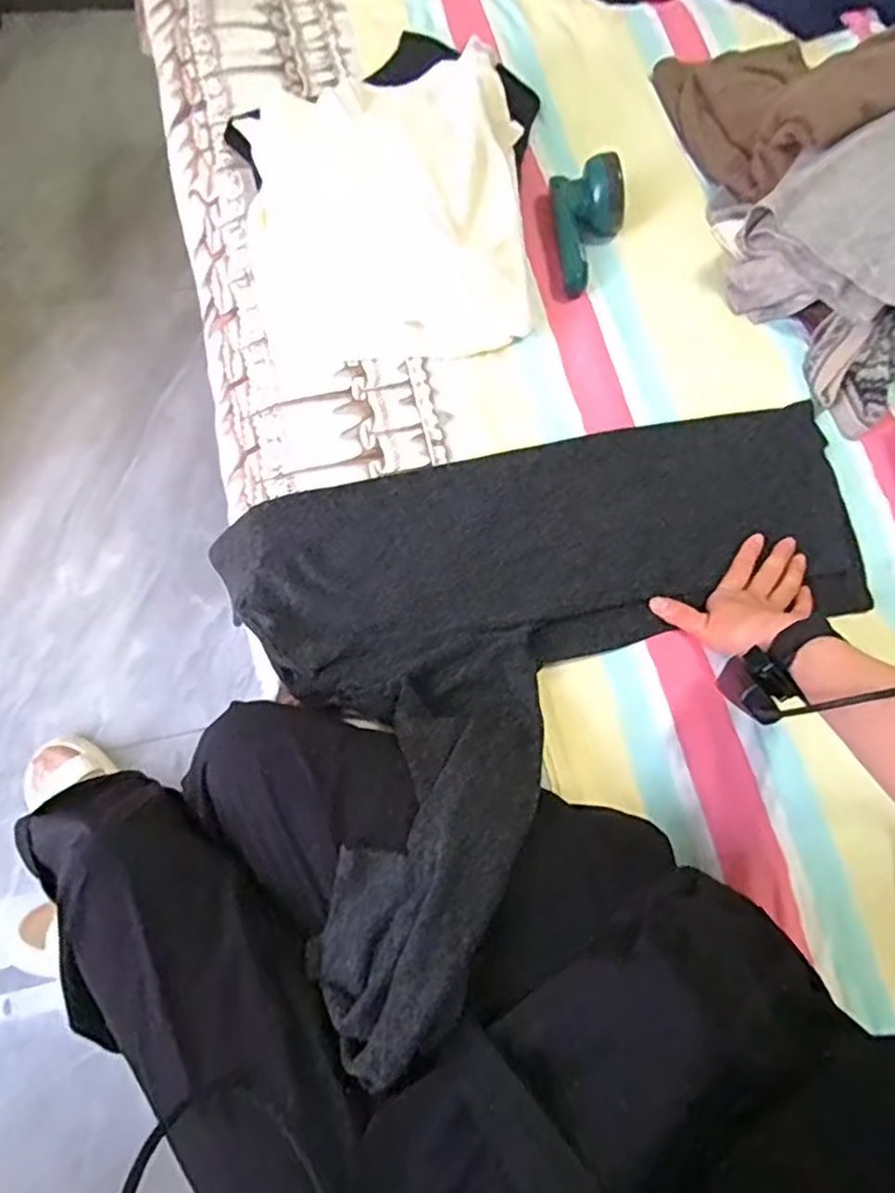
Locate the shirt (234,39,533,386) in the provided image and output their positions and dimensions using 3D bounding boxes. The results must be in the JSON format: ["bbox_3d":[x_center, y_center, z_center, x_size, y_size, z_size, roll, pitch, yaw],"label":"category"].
[{"bbox_3d":[-0.060,-0.378,0.662,0.262,0.094,0.299,-5,70,-8],"label":"shirt"}]

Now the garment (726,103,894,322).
[{"bbox_3d":[0.438,-0.389,0.671,0.190,0.153,0.259,41,77,9],"label":"garment"}]

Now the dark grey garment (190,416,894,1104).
[{"bbox_3d":[0.128,0.008,0.528,0.556,0.175,0.391,-21,75,-8],"label":"dark grey garment"}]

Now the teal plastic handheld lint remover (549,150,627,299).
[{"bbox_3d":[0.152,-0.387,0.694,0.071,0.063,0.133,-3,70,-8],"label":"teal plastic handheld lint remover"}]

